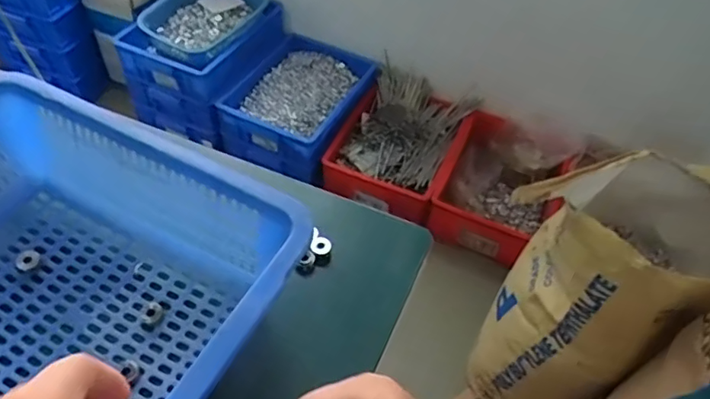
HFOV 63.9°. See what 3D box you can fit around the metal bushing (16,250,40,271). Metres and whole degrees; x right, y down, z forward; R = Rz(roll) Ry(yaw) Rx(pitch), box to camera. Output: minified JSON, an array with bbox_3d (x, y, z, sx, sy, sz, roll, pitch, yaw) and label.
[{"bbox_3d":[-0.306,0.056,0.532,0.022,0.005,0.019,37,56,24],"label":"metal bushing"}]

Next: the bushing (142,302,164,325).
[{"bbox_3d":[-0.184,0.102,0.513,0.017,0.008,0.020,18,50,10],"label":"bushing"}]

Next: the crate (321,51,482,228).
[{"bbox_3d":[0.129,-0.181,1.670,0.343,0.167,0.487,21,50,12],"label":"crate"}]

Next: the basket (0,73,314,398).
[{"bbox_3d":[-0.247,0.069,0.462,0.357,0.127,0.265,24,51,15],"label":"basket"}]

